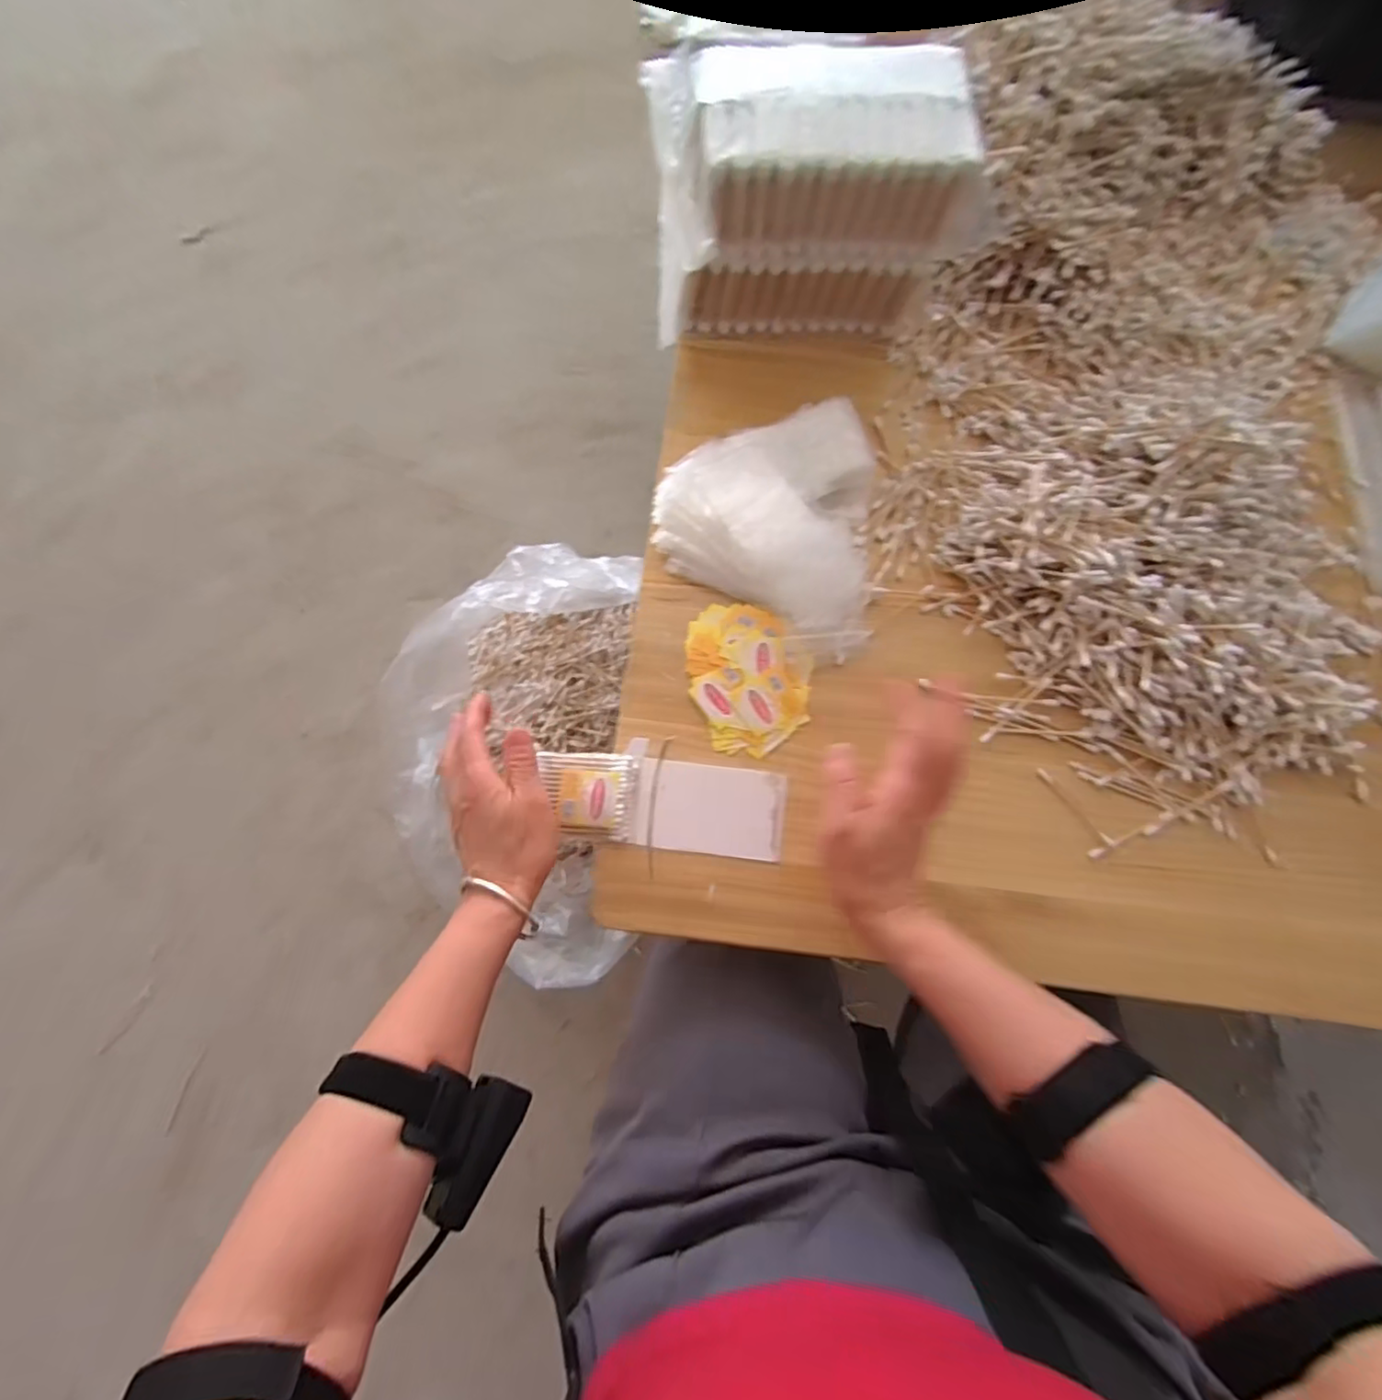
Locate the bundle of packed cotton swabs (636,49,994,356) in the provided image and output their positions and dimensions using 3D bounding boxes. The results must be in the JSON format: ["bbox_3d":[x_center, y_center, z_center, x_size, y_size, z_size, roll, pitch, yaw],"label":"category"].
[{"bbox_3d":[0.090,-0.380,0.490,0.239,0.135,0.141,5,76,3],"label":"bundle of packed cotton swabs"}]

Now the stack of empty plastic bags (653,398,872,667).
[{"bbox_3d":[0.057,-0.137,0.479,0.161,0.030,0.189,6,76,3],"label":"stack of empty plastic bags"}]

